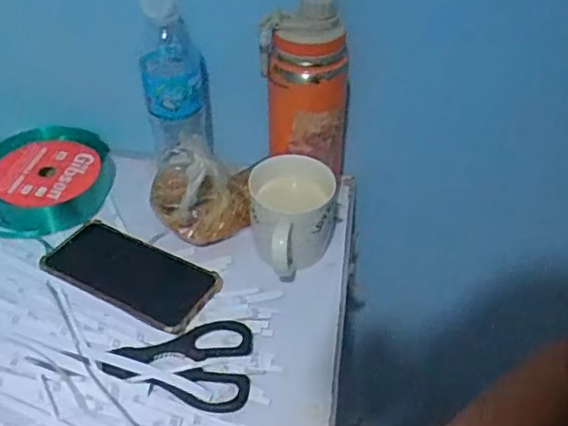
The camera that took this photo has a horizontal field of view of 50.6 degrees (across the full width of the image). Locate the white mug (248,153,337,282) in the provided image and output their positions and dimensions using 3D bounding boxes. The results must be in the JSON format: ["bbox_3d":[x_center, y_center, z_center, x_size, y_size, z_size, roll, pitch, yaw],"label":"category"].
[{"bbox_3d":[0.008,0.009,0.585,0.081,0.091,0.090,4,43,1],"label":"white mug"}]

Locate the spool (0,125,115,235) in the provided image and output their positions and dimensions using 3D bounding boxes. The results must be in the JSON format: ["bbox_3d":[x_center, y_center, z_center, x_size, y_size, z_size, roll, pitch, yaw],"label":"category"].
[{"bbox_3d":[-0.255,-0.044,0.664,0.132,0.049,0.122,1,43,-1],"label":"spool"}]

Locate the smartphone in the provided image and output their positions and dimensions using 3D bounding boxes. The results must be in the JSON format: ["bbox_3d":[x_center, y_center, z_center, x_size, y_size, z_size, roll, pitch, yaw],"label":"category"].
[{"bbox_3d":[-0.151,0.056,0.583,0.170,0.008,0.082,21,46,19],"label":"smartphone"}]

